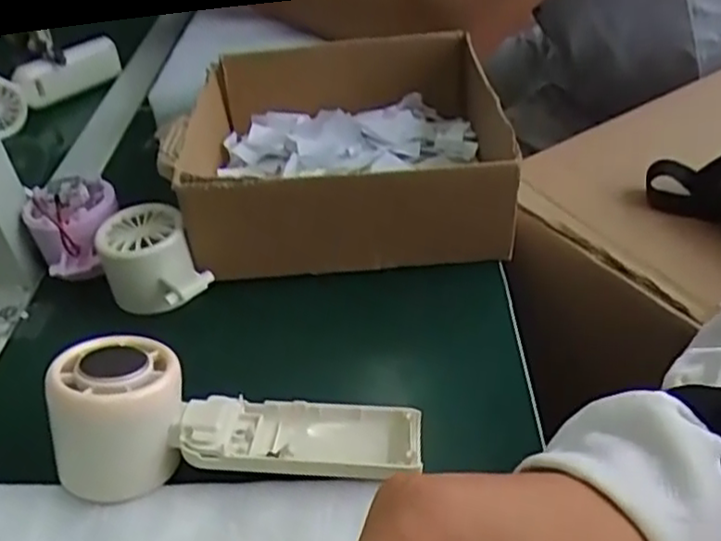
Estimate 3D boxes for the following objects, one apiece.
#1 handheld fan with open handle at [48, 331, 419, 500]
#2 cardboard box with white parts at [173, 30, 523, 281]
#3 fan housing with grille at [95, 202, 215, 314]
[{"bbox_3d":[-0.055,0.069,0.322,0.164,0.049,0.062,6,38,-7],"label":"handheld fan with open handle"},{"bbox_3d":[-0.010,-0.087,0.488,0.208,0.073,0.199,-6,38,1],"label":"cardboard box with white parts"},{"bbox_3d":[-0.127,-0.004,0.424,0.052,0.043,0.070,-27,42,-23],"label":"fan housing with grille"}]

